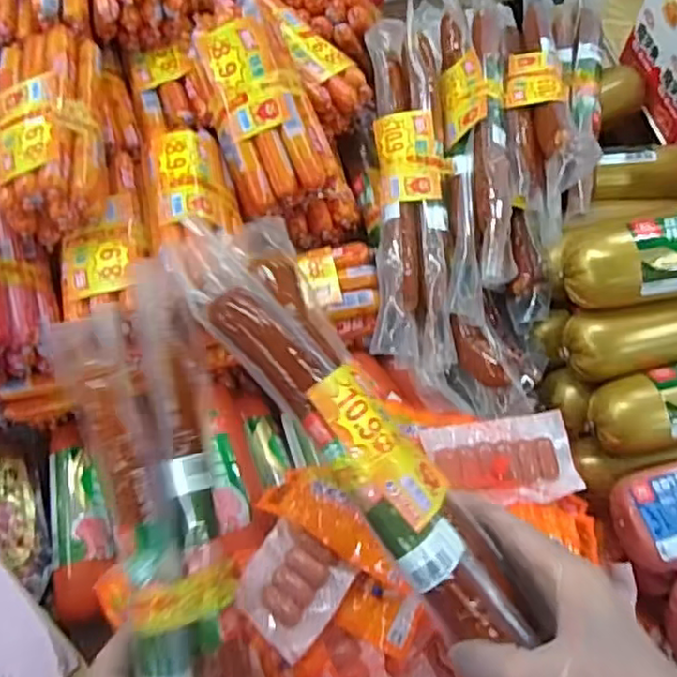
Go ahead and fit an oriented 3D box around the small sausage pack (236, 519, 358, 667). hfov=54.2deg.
[{"bbox_3d":[-0.033,0.169,0.448,0.064,0.013,0.068,33,72,15],"label":"small sausage pack"}]

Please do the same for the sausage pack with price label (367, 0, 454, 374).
[{"bbox_3d":[0.061,-0.144,0.547,0.063,0.034,0.324,0,67,3],"label":"sausage pack with price label"}]

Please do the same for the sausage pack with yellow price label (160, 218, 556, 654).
[{"bbox_3d":[0.006,0.039,0.350,0.061,0.047,0.275,-35,77,-11],"label":"sausage pack with yellow price label"}]

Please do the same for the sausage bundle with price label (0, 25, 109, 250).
[{"bbox_3d":[-0.218,-0.162,0.506,0.076,0.052,0.170,-10,67,-1],"label":"sausage bundle with price label"}]

